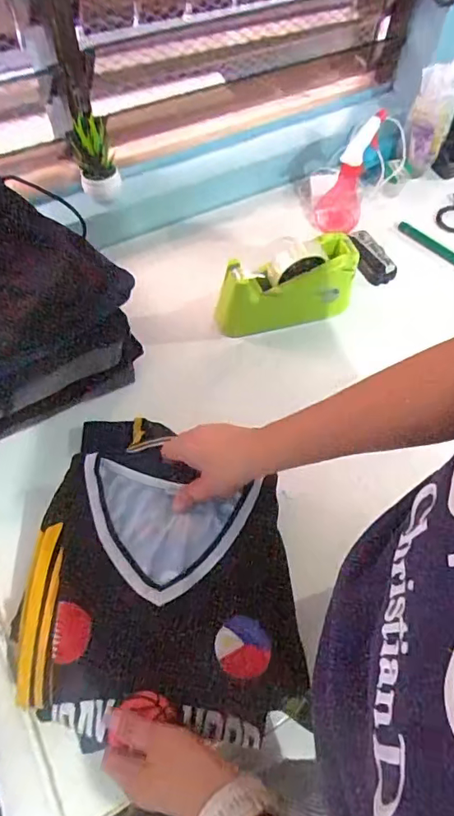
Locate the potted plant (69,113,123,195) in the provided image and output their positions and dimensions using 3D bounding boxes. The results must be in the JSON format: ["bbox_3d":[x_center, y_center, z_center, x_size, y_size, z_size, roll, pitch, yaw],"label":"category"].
[{"bbox_3d":[-0.192,-0.373,0.723,0.057,0.109,0.045,-11,62,-9],"label":"potted plant"}]

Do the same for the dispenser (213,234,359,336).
[{"bbox_3d":[0.080,-0.174,0.720,0.198,0.102,0.075,-12,62,-9],"label":"dispenser"}]

